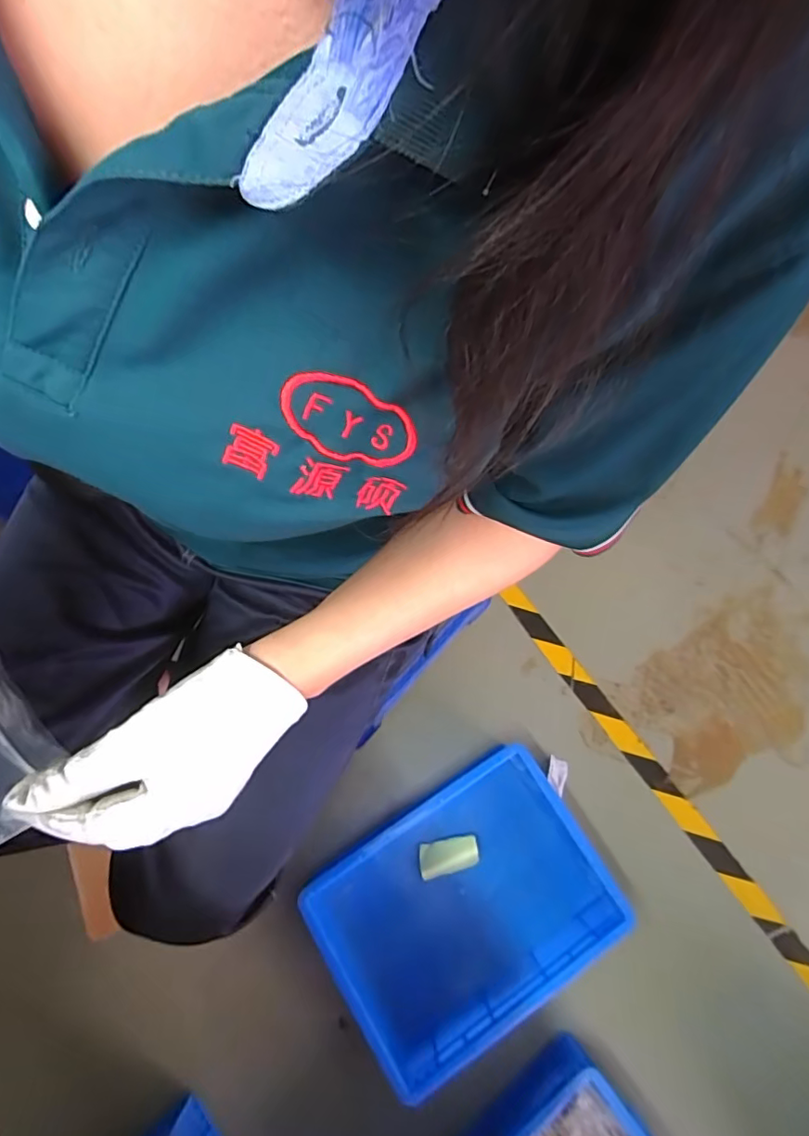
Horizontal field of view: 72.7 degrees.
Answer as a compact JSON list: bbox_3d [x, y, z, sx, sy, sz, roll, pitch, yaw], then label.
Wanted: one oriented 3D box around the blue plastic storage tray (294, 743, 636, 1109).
[{"bbox_3d":[0.091,0.504,0.838,0.404,0.112,0.294,-32,78,-10],"label":"blue plastic storage tray"}]

